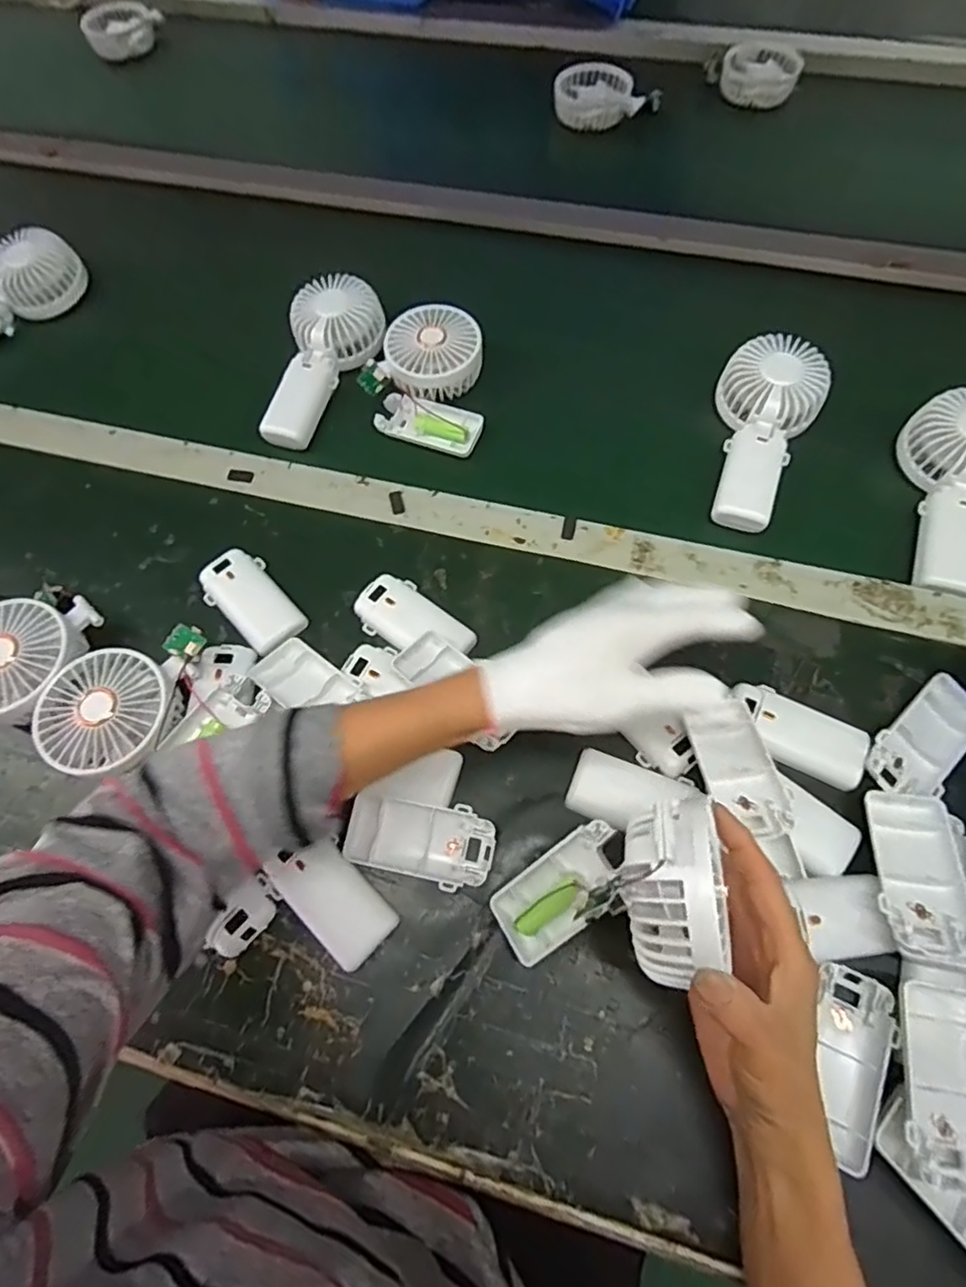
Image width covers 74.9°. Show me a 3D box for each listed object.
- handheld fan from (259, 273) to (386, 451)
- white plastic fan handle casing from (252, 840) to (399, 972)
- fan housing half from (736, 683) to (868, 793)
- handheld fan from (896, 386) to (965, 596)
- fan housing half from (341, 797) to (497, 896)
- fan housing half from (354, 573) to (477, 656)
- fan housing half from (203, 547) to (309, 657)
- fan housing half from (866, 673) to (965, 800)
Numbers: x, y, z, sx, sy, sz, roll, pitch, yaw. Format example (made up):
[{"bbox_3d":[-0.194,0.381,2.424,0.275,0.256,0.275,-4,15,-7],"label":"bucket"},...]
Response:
[{"bbox_3d":[-0.156,-0.261,0.588,0.081,0.032,0.175,19,79,11],"label":"handheld fan"},{"bbox_3d":[-0.096,0.160,0.396,0.083,0.018,0.046,36,71,18],"label":"white plastic fan handle casing"},{"bbox_3d":[0.213,0.059,0.426,0.090,0.016,0.042,29,69,16],"label":"fan housing half"},{"bbox_3d":[0.380,-0.118,0.504,0.079,0.035,0.174,14,78,9],"label":"handheld fan"},{"bbox_3d":[-0.040,0.127,0.405,0.093,0.021,0.045,9,65,7],"label":"fan housing half"},{"bbox_3d":[-0.050,-0.016,0.470,0.095,0.015,0.048,32,70,16],"label":"fan housing half"},{"bbox_3d":[-0.177,-0.034,0.483,0.092,0.012,0.050,39,72,19],"label":"fan housing half"},{"bbox_3d":[0.295,0.065,0.420,0.098,0.019,0.046,-41,69,-16],"label":"fan housing half"}]

